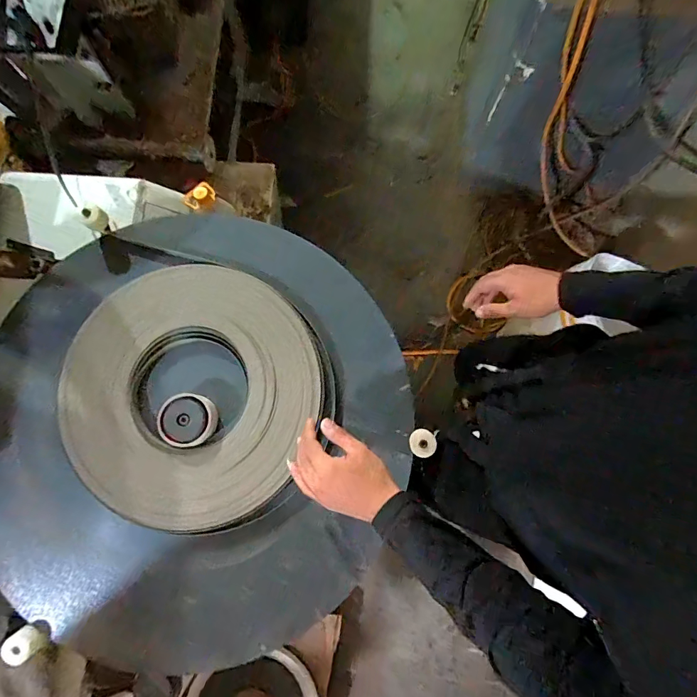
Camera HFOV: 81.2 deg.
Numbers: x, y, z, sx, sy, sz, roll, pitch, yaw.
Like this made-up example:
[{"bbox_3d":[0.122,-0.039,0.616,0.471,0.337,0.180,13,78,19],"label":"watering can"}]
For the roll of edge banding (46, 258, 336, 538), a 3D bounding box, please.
[{"bbox_3d":[-0.253,0.066,0.659,0.382,0.039,0.411,0,80,0],"label":"roll of edge banding"}]

